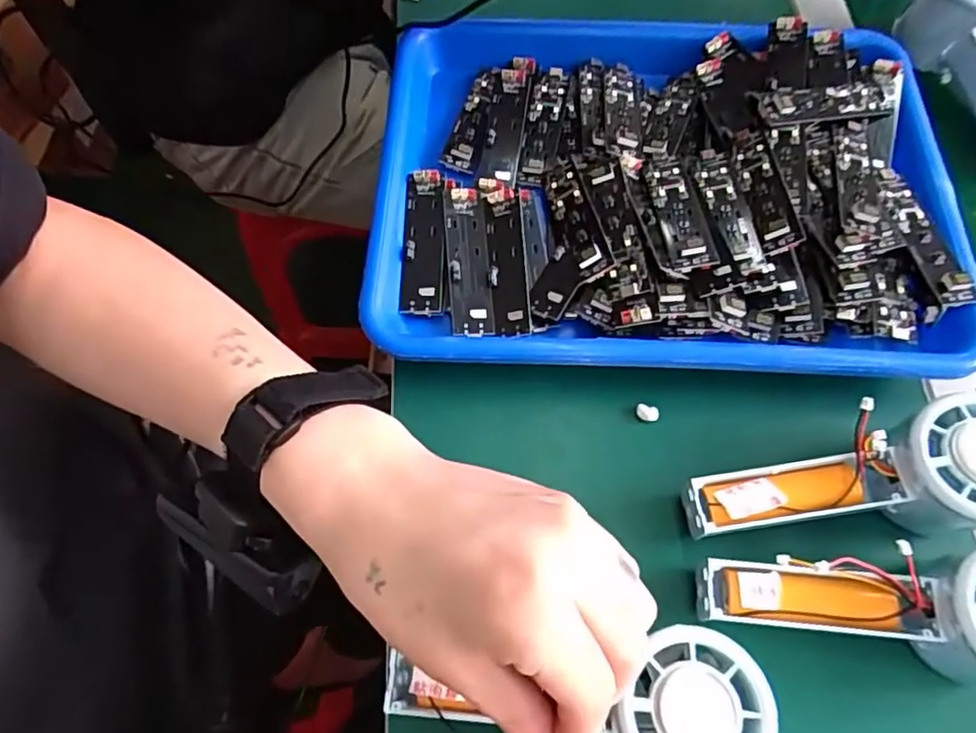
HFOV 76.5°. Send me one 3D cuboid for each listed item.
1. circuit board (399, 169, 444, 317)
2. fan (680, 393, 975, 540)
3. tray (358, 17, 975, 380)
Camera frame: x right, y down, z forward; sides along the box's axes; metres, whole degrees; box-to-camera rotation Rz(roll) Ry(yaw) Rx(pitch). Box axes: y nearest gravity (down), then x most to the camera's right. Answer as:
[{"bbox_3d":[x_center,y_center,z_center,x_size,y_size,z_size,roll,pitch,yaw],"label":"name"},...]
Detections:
[{"bbox_3d":[-0.038,-0.074,0.361,0.024,0.012,0.090,0,66,-2],"label":"circuit board"},{"bbox_3d":[0.173,0.057,0.300,0.152,0.056,0.054,-11,66,9],"label":"fan"},{"bbox_3d":[0.101,-0.112,0.373,0.327,0.043,0.246,2,66,-1],"label":"tray"}]

